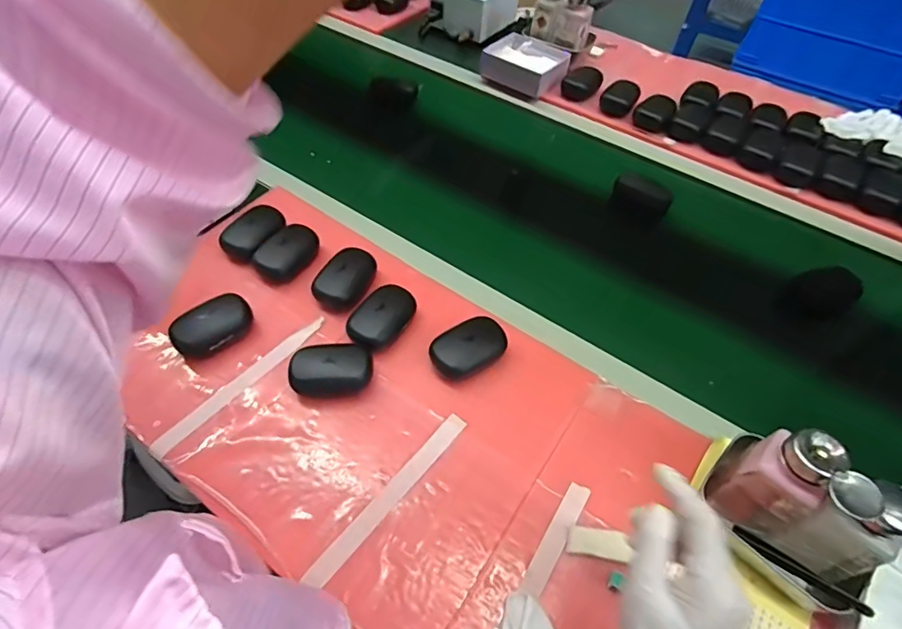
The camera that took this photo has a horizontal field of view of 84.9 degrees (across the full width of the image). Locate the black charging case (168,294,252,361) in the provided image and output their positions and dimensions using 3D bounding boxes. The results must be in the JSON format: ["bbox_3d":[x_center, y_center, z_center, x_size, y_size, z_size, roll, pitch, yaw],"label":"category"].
[{"bbox_3d":[-0.271,0.013,0.563,0.052,0.040,0.085,37,59,22],"label":"black charging case"}]

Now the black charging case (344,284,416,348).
[{"bbox_3d":[-0.081,0.003,0.572,0.055,0.033,0.089,31,57,19],"label":"black charging case"}]

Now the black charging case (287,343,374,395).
[{"bbox_3d":[-0.128,0.058,0.530,0.085,0.039,0.055,3,53,-2],"label":"black charging case"}]

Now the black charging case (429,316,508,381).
[{"bbox_3d":[0.020,0.037,0.549,0.081,0.034,0.049,-24,58,-20],"label":"black charging case"}]

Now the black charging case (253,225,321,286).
[{"bbox_3d":[-0.208,-0.080,0.636,0.052,0.033,0.087,26,56,15],"label":"black charging case"}]

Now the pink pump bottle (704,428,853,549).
[{"bbox_3d":[0.268,0.138,0.407,0.057,0.115,0.046,38,60,22],"label":"pink pump bottle"}]

